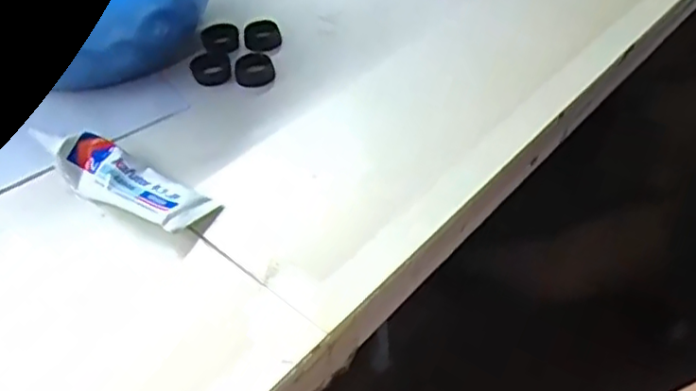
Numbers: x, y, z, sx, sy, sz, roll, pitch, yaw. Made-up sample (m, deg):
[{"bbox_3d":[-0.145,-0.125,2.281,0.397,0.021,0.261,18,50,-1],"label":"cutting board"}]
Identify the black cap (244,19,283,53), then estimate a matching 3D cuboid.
[{"bbox_3d":[-0.067,-0.126,0.498,0.028,0.016,0.028,-3,44,3],"label":"black cap"}]

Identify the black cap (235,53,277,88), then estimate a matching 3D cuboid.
[{"bbox_3d":[-0.068,-0.091,0.460,0.028,0.013,0.029,-3,44,3],"label":"black cap"}]

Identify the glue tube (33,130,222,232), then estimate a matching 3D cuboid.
[{"bbox_3d":[-0.137,-0.009,0.379,0.126,0.029,0.034,21,50,25],"label":"glue tube"}]

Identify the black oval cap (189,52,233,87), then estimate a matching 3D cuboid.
[{"bbox_3d":[-0.100,-0.093,0.463,0.028,0.015,0.028,-8,44,-3],"label":"black oval cap"}]

